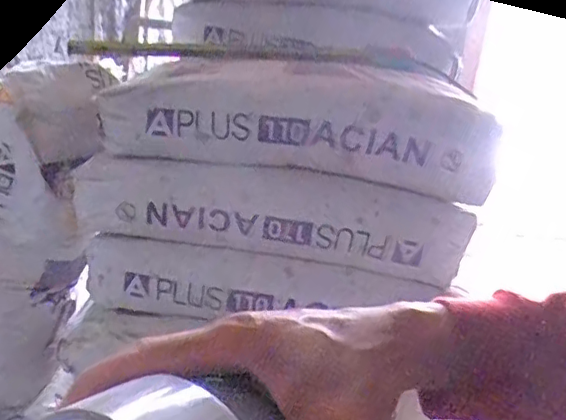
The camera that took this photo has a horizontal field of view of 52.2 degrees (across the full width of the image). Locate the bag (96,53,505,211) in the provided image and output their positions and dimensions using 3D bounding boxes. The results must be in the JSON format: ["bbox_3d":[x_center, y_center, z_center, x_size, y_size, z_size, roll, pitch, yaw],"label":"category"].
[{"bbox_3d":[0.034,-0.136,0.868,0.537,0.159,0.303,6,16,7],"label":"bag"}]

